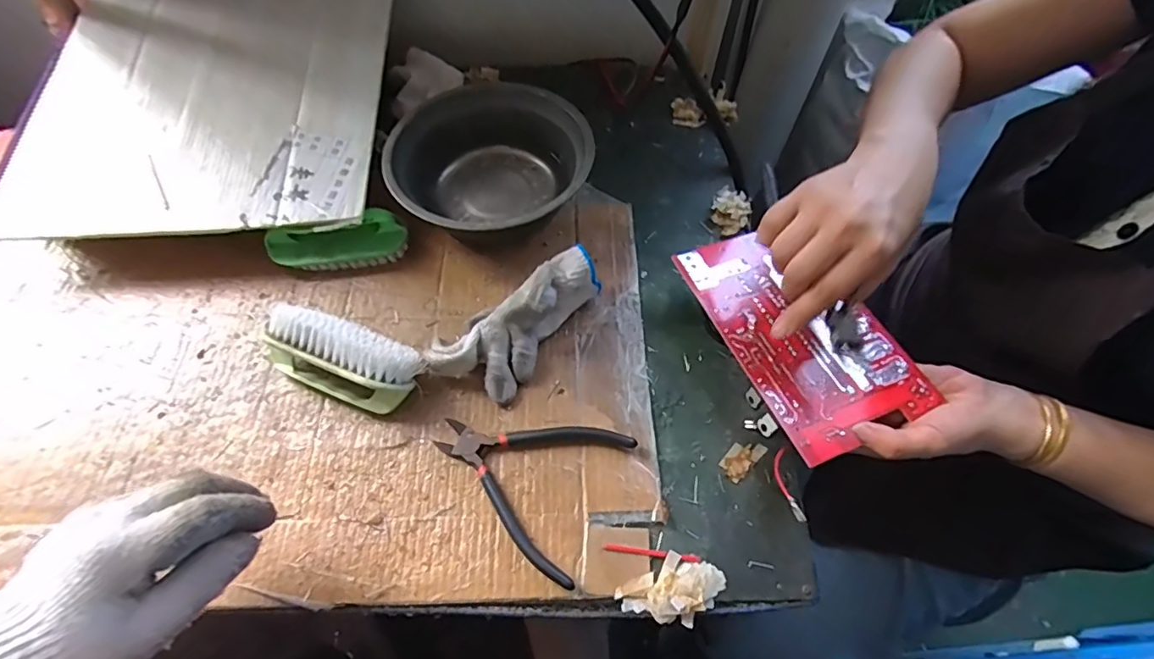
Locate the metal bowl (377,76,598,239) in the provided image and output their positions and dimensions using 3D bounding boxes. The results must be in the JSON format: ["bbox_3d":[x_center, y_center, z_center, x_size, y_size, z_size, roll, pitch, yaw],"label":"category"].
[{"bbox_3d":[-0.080,-0.167,0.525,0.186,0.062,0.208,8,61,3],"label":"metal bowl"}]

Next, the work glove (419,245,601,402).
[{"bbox_3d":[-0.048,-0.003,0.445,0.160,0.057,0.078,-42,69,-5],"label":"work glove"}]

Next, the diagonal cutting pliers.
[{"bbox_3d":[-0.043,0.107,0.403,0.138,0.012,0.115,22,63,10],"label":"diagonal cutting pliers"}]

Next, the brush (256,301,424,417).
[{"bbox_3d":[-0.190,0.022,0.428,0.132,0.053,0.054,20,63,10],"label":"brush"}]

